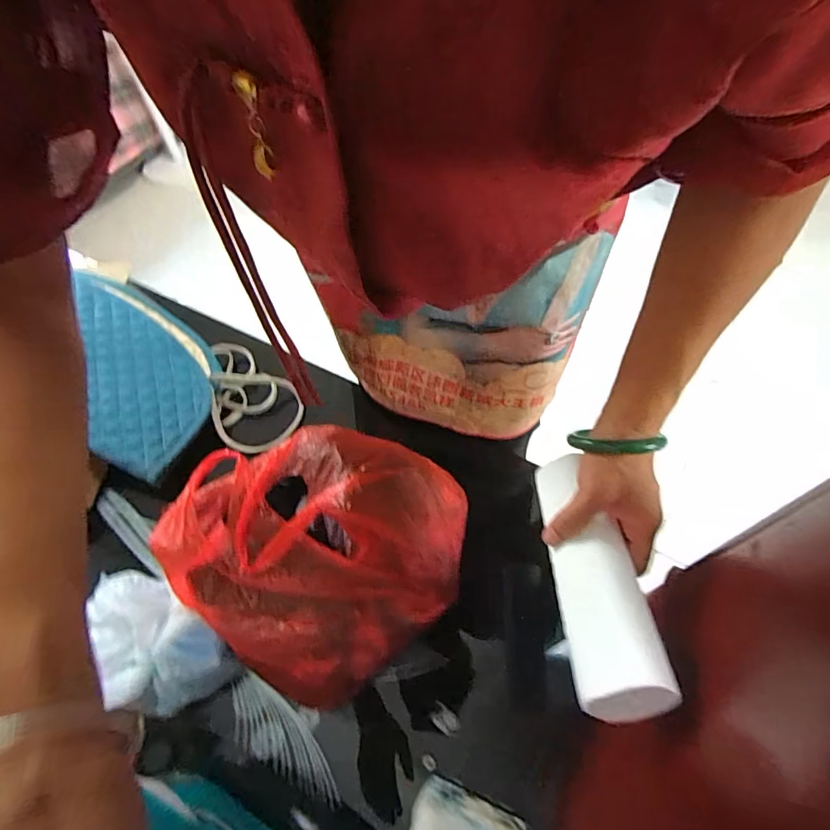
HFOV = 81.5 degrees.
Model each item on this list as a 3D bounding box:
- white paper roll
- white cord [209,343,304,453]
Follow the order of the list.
[{"bbox_3d":[0.138,0.119,0.376,0.059,0.049,0.203,-4,44,0],"label":"white paper roll"},{"bbox_3d":[-0.254,-0.037,0.750,0.133,0.037,0.219,-24,61,-12],"label":"white cord"}]

